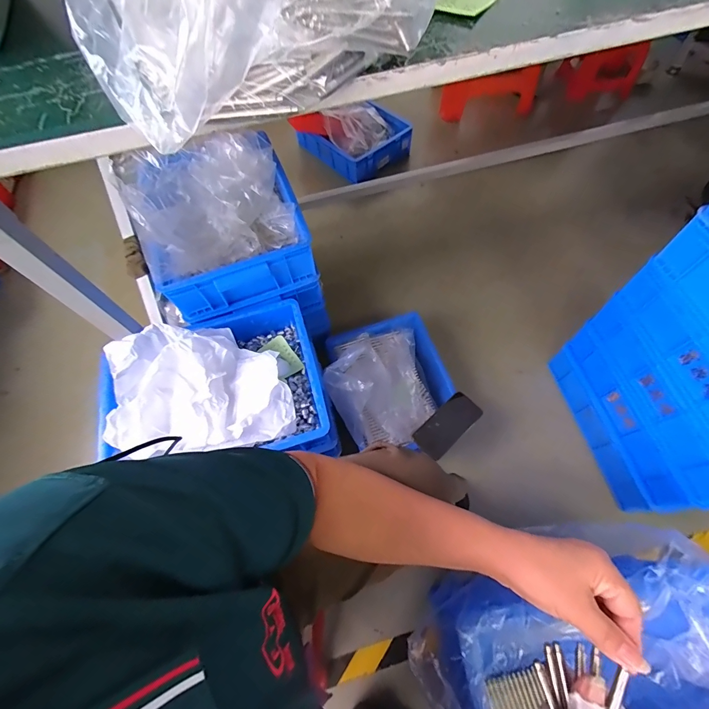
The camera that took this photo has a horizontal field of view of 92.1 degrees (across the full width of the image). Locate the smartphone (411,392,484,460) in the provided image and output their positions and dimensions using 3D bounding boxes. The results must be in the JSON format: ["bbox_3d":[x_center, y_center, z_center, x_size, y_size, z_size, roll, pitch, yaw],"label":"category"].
[{"bbox_3d":[0.210,0.160,0.773,0.155,0.007,0.078,-42,69,-7],"label":"smartphone"}]

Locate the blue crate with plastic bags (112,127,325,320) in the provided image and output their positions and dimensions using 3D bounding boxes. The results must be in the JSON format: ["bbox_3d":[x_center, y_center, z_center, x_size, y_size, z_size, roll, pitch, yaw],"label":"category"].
[{"bbox_3d":[-0.300,-0.301,0.754,0.334,0.141,0.386,-19,65,-6],"label":"blue crate with plastic bags"}]

